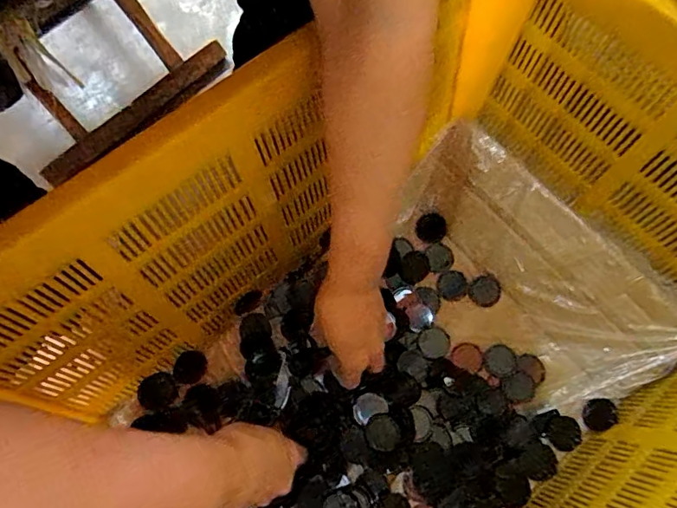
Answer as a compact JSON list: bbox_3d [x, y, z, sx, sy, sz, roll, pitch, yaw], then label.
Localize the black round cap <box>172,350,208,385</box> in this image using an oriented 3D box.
[{"bbox_3d":[-0.158,0.120,0.526,0.035,0.004,0.033,0,69,1],"label":"black round cap"}]

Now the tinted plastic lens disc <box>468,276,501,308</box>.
[{"bbox_3d":[0.166,0.043,0.563,0.034,0.004,0.034,-1,86,12],"label":"tinted plastic lens disc"}]

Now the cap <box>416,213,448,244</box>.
[{"bbox_3d":[0.108,-0.030,0.577,0.035,0.004,0.035,-1,88,19],"label":"cap"}]

